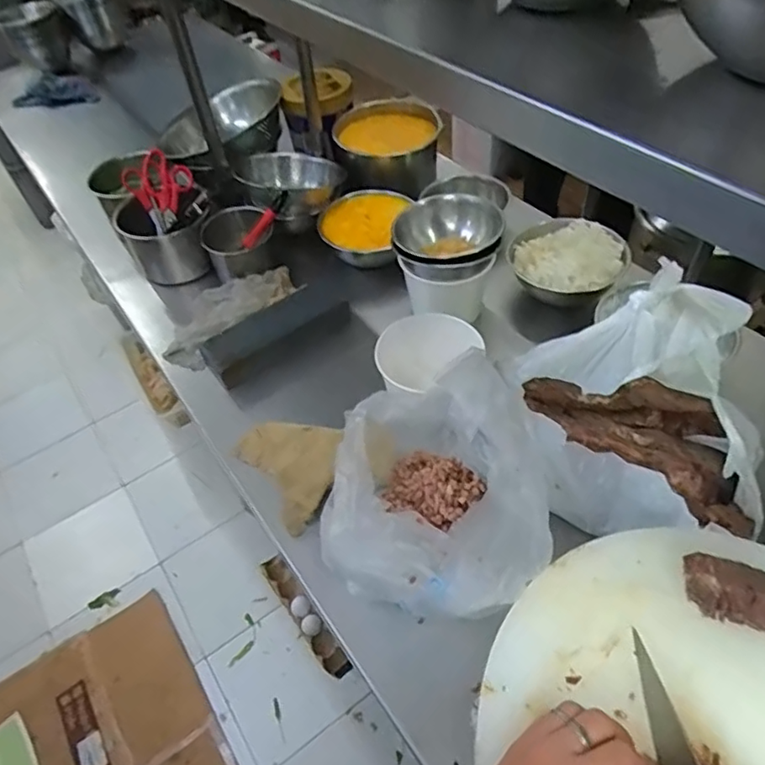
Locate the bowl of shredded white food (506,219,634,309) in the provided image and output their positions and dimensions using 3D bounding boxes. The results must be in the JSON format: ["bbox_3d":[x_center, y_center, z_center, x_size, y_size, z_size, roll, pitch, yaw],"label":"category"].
[{"bbox_3d":[0.277,-0.171,0.892,0.165,0.093,0.146,6,50,12],"label":"bowl of shredded white food"}]

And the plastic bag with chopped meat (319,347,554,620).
[{"bbox_3d":[0.053,0.113,0.611,0.210,0.143,0.254,5,50,11],"label":"plastic bag with chopped meat"}]

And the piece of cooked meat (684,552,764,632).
[{"bbox_3d":[0.301,0.176,0.482,0.101,0.038,0.040,16,53,19],"label":"piece of cooked meat"}]

